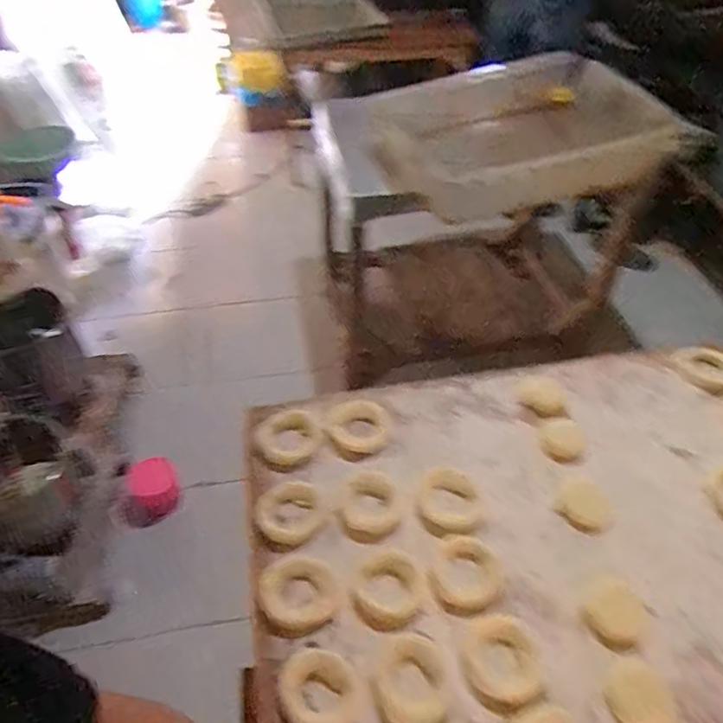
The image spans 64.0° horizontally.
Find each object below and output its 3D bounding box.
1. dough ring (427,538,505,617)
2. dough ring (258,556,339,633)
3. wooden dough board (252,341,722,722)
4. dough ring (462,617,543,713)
[{"bbox_3d":[0.096,0.194,0.523,0.060,0.007,0.068,25,51,22],"label":"dough ring"},{"bbox_3d":[-0.055,0.202,0.506,0.065,0.009,0.062,0,46,0],"label":"dough ring"},{"bbox_3d":[0.193,0.164,0.554,0.565,0.021,0.425,-7,47,-6],"label":"wooden dough board"},{"bbox_3d":[0.114,0.244,0.471,0.059,0.007,0.067,-10,47,-9],"label":"dough ring"}]

